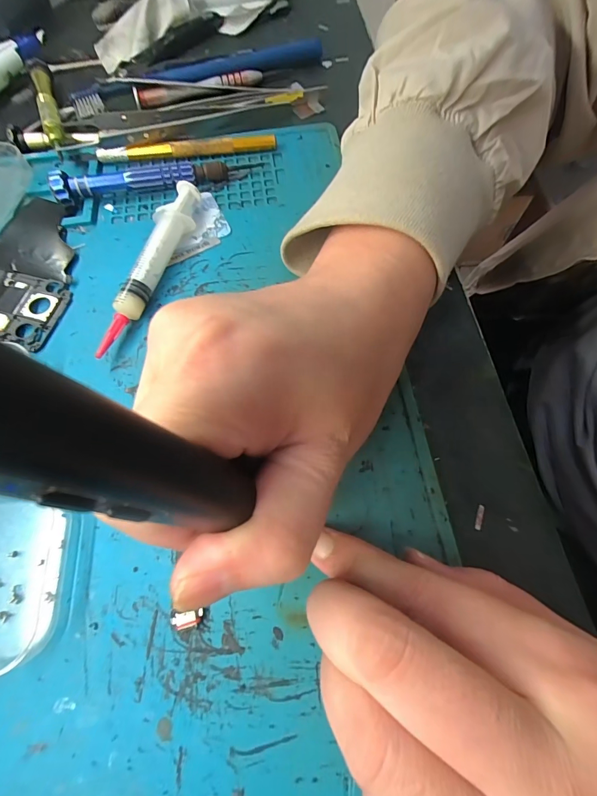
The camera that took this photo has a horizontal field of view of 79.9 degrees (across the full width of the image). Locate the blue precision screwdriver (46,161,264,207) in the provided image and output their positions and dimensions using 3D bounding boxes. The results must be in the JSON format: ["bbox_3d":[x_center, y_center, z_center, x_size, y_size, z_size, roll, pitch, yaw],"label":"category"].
[{"bbox_3d":[-0.085,-0.138,0.219,0.122,0.016,0.013,-16,68,-5],"label":"blue precision screwdriver"}]

